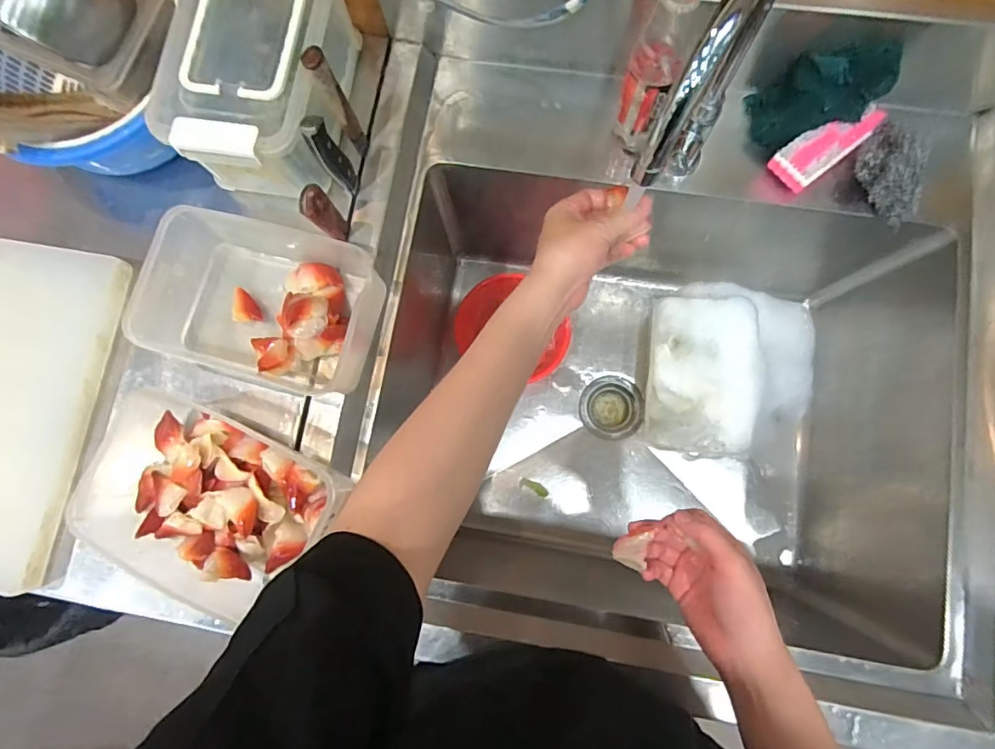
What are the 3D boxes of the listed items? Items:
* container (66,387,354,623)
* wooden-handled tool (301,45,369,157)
[{"bbox_3d":[-0.320,0.128,0.535,0.256,0.059,0.172,27,83,7],"label":"container"},{"bbox_3d":[-0.179,-0.303,0.552,0.021,0.137,0.026,-30,81,-2],"label":"wooden-handled tool"}]

